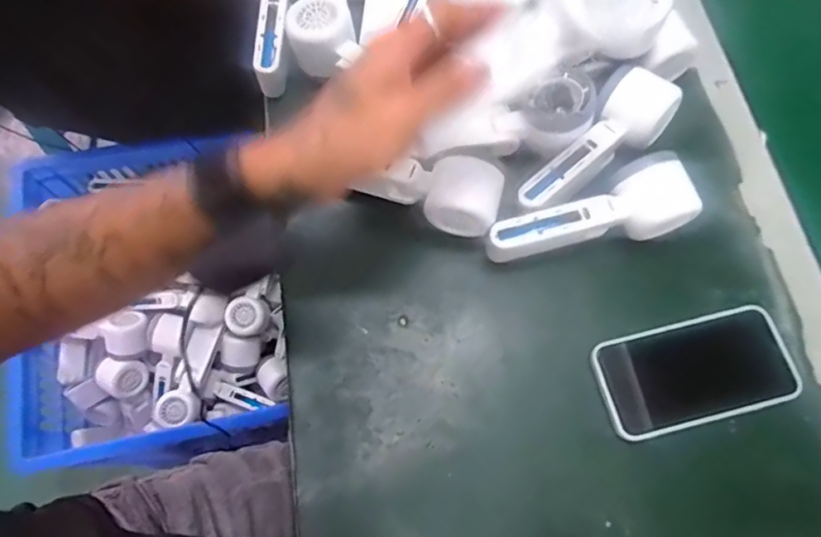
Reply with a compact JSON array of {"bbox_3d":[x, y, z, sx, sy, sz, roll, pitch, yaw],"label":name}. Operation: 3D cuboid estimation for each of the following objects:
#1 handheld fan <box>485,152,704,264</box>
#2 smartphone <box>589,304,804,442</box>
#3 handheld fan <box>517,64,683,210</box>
[{"bbox_3d":[0.139,-0.037,0.426,0.163,0.049,0.057,-18,73,-9],"label":"handheld fan"},{"bbox_3d":[0.215,0.077,0.404,0.147,0.014,0.074,-13,72,-8],"label":"smartphone"},{"bbox_3d":[0.151,-0.098,0.439,0.056,0.047,0.150,43,74,11],"label":"handheld fan"}]

